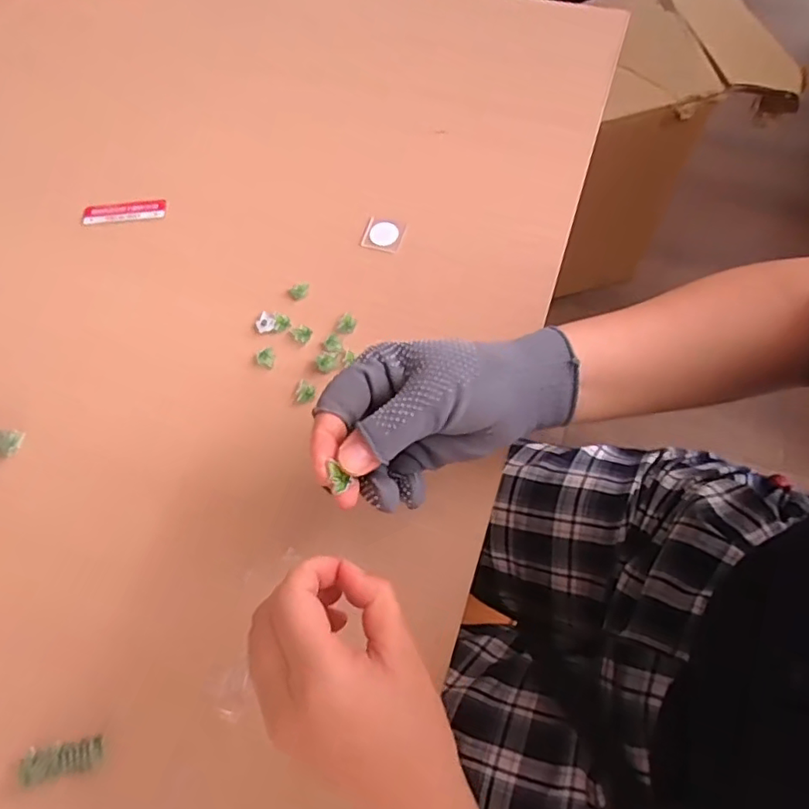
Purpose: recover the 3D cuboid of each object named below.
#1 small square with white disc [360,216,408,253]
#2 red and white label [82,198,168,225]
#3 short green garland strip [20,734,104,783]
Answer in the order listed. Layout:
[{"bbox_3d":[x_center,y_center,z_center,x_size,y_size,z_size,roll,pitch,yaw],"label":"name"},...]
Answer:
[{"bbox_3d":[-0.017,-0.136,0.484,0.032,0.004,0.029,18,68,11],"label":"small square with white disc"},{"bbox_3d":[-0.238,-0.162,0.514,0.071,0.004,0.022,-6,65,1],"label":"red and white label"},{"bbox_3d":[-0.194,0.201,0.346,0.040,0.015,0.016,-10,65,-1],"label":"short green garland strip"}]

